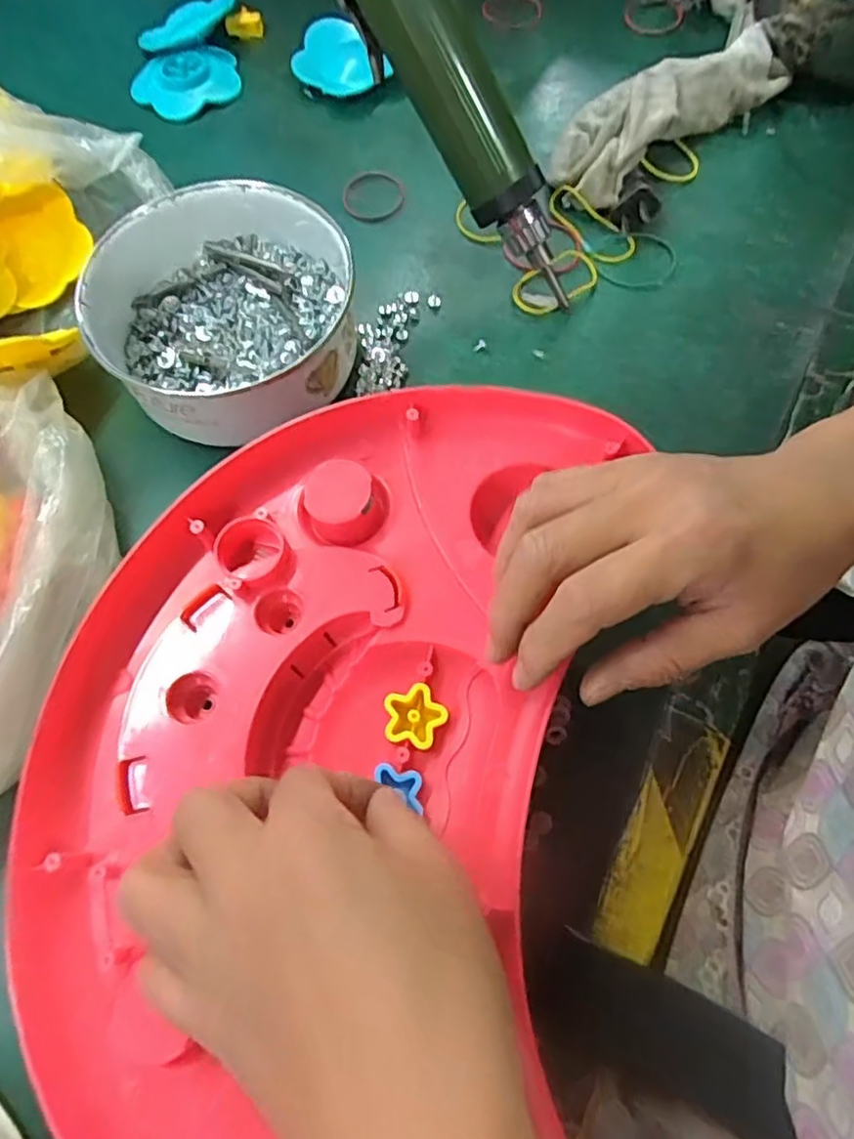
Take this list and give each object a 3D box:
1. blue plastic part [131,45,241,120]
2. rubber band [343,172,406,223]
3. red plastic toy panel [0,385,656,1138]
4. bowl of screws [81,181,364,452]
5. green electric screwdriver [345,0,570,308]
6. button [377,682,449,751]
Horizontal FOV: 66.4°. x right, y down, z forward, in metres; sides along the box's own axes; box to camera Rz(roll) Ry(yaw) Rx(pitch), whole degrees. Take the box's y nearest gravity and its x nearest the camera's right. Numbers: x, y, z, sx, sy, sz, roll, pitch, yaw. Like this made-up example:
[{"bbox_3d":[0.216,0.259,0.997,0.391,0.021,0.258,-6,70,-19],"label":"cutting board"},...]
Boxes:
[{"bbox_3d":[-0.177,-0.361,0.484,0.077,0.017,0.055,-29,86,0],"label":"blue plastic part"},{"bbox_3d":[-0.035,-0.248,0.434,0.041,0.005,0.041,3,77,-4],"label":"rubber band"},{"bbox_3d":[-0.047,0.069,0.267,0.217,0.044,0.338,9,66,6],"label":"red plastic toy panel"},{"bbox_3d":[-0.113,-0.148,0.361,0.141,0.053,0.142,-1,66,1],"label":"bowl of screws"},{"bbox_3d":[0.011,-0.249,0.331,0.051,0.232,0.036,12,58,53],"label":"green electric screwdriver"},{"bbox_3d":[-0.005,0.062,0.282,0.027,0.004,0.026,12,66,7],"label":"button"}]

